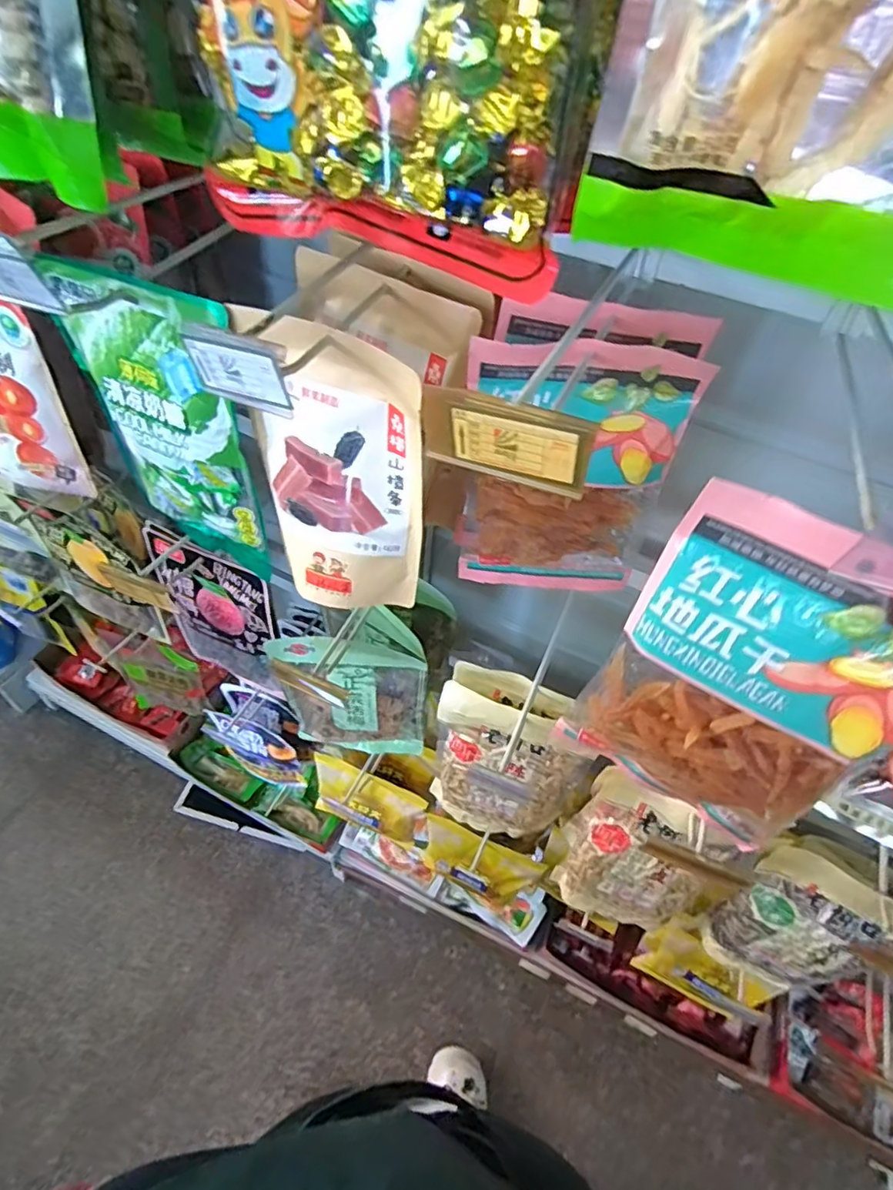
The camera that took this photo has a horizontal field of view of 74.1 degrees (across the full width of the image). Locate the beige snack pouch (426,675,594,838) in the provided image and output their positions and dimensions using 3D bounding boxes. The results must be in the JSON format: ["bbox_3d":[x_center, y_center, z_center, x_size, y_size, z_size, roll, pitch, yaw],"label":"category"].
[{"bbox_3d":[0.063,0.208,0.693,0.170,0.230,0.058,22,52,11],"label":"beige snack pouch"}]

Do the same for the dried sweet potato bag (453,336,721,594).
[{"bbox_3d":[0.089,-0.077,0.459,0.149,0.234,0.023,7,51,1],"label":"dried sweet potato bag"}]

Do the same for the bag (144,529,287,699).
[{"bbox_3d":[-0.270,0.028,0.707,0.150,0.247,0.031,23,52,12],"label":"bag"}]

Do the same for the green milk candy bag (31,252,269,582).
[{"bbox_3d":[-0.232,-0.131,0.500,0.165,0.257,0.037,29,54,16],"label":"green milk candy bag"}]

